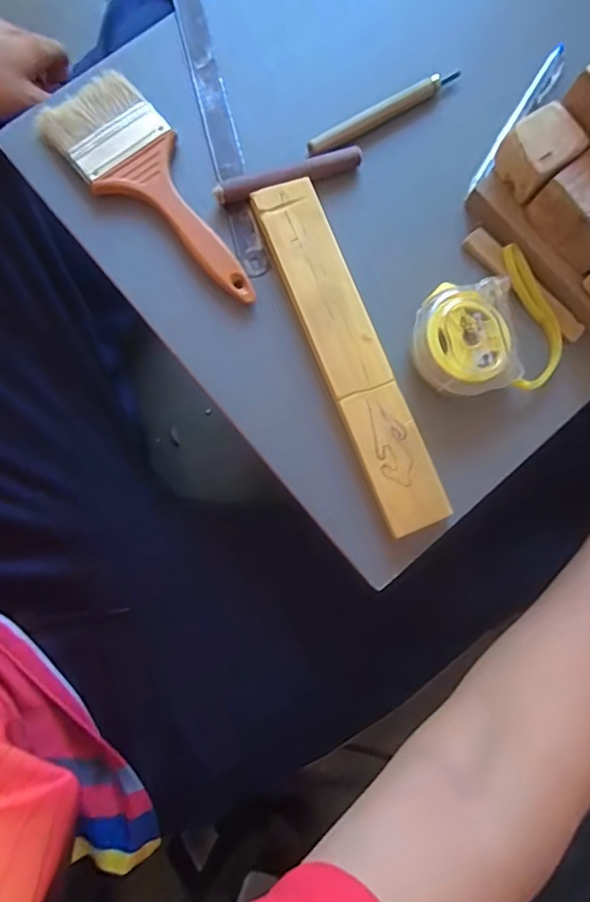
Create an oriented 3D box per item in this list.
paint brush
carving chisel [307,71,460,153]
[{"bbox_3d":[-0.090,-0.175,0.346,0.066,0.024,0.185,-40,78,-10],"label":"paint brush"},{"bbox_3d":[0.063,-0.237,0.360,0.122,0.008,0.009,-32,76,-8],"label":"carving chisel"}]

